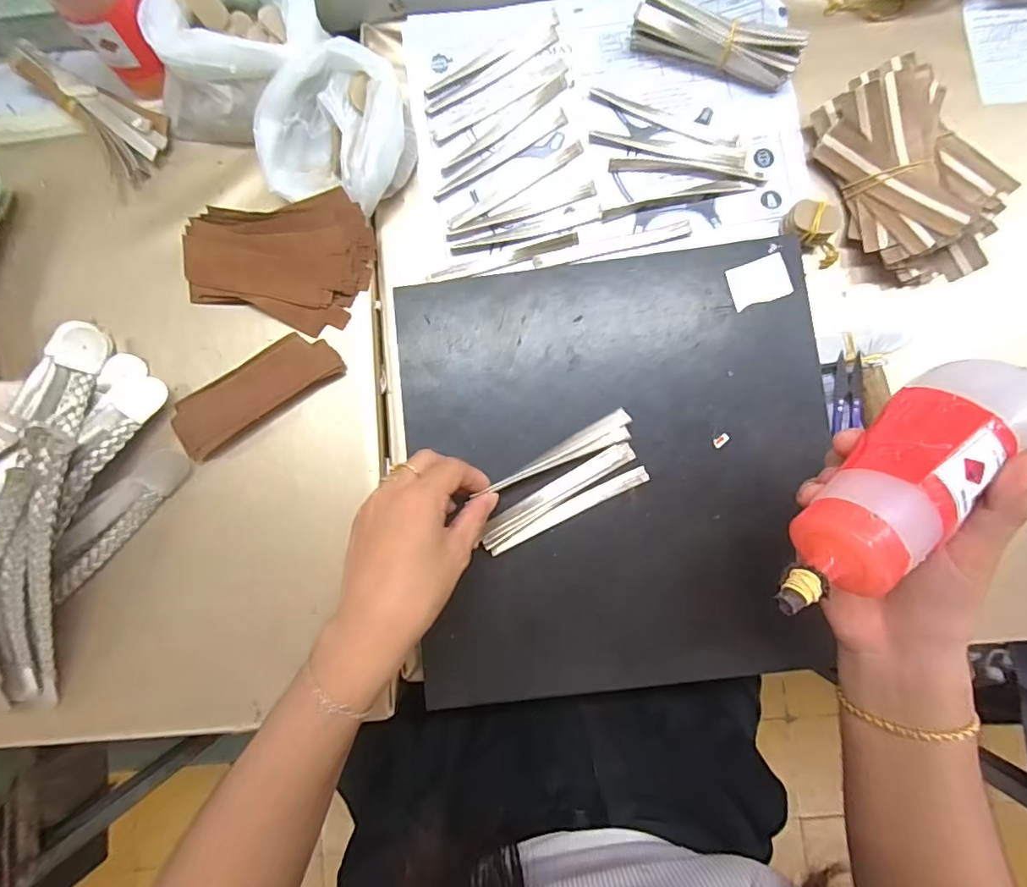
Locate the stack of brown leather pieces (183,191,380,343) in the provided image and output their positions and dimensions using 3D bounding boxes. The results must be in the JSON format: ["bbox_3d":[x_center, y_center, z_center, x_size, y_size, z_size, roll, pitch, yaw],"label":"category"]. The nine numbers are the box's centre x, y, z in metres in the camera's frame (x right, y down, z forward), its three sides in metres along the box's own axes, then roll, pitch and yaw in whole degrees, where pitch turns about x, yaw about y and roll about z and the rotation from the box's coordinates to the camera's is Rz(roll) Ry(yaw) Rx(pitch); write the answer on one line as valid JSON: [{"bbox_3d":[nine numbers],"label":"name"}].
[{"bbox_3d":[-0.180,-0.131,0.375,0.142,0.031,0.091,-10,85,0],"label":"stack of brown leather pieces"}]

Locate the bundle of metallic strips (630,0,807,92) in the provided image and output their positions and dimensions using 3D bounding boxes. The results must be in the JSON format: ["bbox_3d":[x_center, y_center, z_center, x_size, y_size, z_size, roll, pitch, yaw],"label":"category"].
[{"bbox_3d":[0.153,-0.304,0.378,0.123,0.032,0.025,20,86,3],"label":"bundle of metallic strips"}]

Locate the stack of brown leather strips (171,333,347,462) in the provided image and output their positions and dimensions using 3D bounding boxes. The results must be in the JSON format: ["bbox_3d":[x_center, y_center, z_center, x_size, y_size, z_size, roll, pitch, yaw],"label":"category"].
[{"bbox_3d":[-0.197,-0.039,0.379,0.131,0.012,0.049,-32,85,-1],"label":"stack of brown leather strips"}]

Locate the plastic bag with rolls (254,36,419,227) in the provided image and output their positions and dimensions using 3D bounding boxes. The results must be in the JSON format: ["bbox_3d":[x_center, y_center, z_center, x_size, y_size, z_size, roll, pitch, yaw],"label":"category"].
[{"bbox_3d":[-0.133,-0.233,0.373,0.104,0.052,0.103,9,86,2],"label":"plastic bag with rolls"}]

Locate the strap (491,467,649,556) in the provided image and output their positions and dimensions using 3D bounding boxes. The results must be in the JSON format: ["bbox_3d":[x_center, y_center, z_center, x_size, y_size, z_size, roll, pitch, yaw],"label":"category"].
[{"bbox_3d":[0.039,0.047,0.348,0.119,0.004,0.014,-27,89,-1],"label":"strap"}]

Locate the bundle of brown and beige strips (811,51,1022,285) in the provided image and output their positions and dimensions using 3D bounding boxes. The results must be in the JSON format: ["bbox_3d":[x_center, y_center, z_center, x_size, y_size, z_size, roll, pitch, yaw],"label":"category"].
[{"bbox_3d":[0.292,-0.197,0.365,0.096,0.045,0.156,-29,85,-1],"label":"bundle of brown and beige strips"}]

